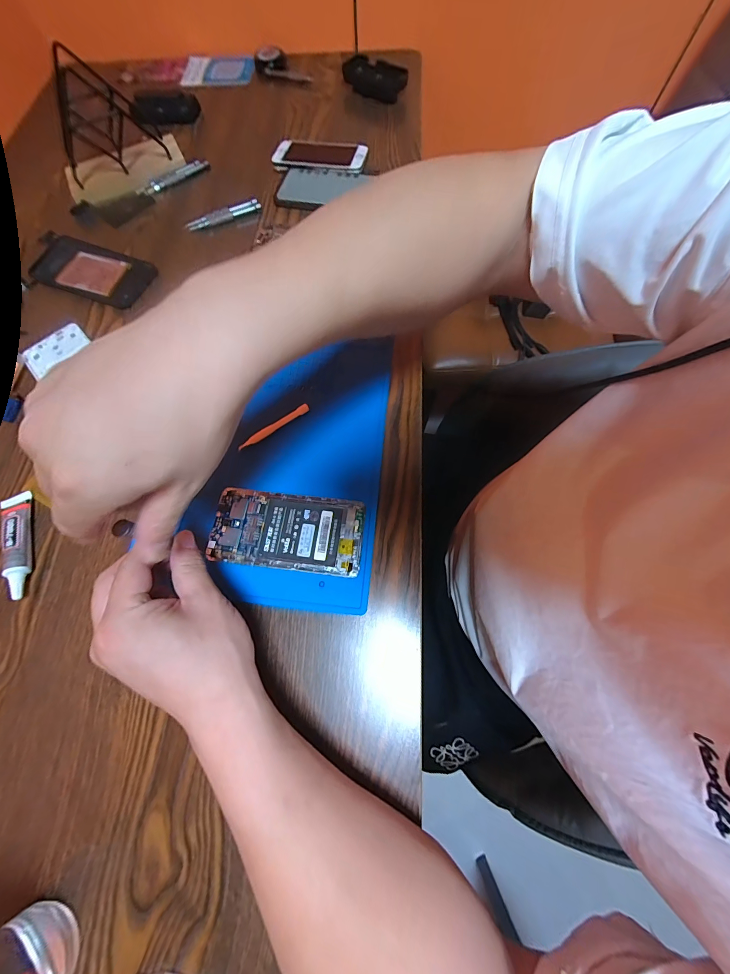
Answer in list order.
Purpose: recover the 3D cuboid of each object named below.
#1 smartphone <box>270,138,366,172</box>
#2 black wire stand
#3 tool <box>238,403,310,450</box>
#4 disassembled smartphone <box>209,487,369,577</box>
[{"bbox_3d":[-0.064,-0.492,0.494,0.133,0.011,0.067,14,72,7],"label":"smartphone"},{"bbox_3d":[-0.370,-0.513,0.456,0.137,0.112,0.079,-22,71,-6],"label":"black wire stand"},{"bbox_3d":[-0.096,-0.063,0.352,0.083,0.007,0.009,-33,72,-9],"label":"tool"},{"bbox_3d":[-0.072,0.040,0.313,0.138,0.010,0.070,6,71,4],"label":"disassembled smartphone"}]

